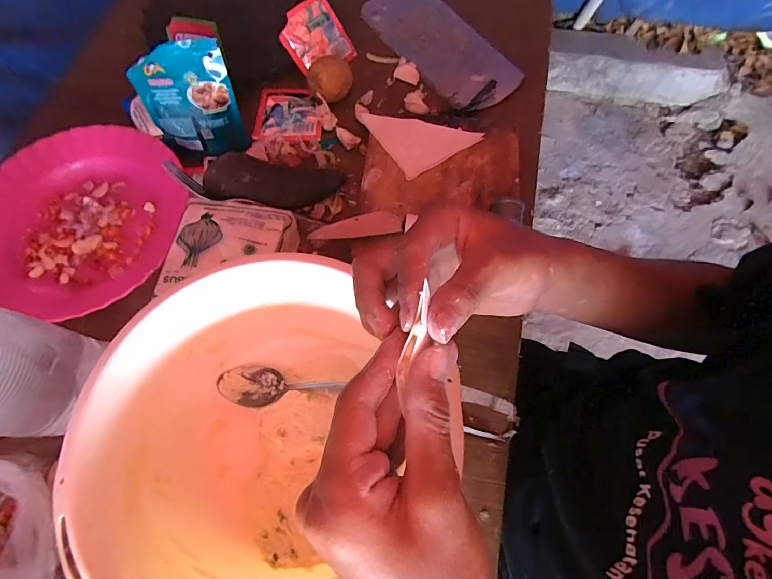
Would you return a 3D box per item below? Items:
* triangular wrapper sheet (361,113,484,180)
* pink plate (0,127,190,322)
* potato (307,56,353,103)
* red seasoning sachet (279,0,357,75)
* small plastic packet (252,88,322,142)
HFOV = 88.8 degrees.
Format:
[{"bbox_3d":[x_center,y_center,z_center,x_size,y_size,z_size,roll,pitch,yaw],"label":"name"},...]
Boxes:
[{"bbox_3d":[0.041,-0.176,0.438,0.095,0.010,0.095,-29,72,-10],"label":"triangular wrapper sheet"},{"bbox_3d":[-0.310,-0.071,0.400,0.210,0.031,0.208,0,69,0],"label":"pink plate"},{"bbox_3d":[-0.064,-0.245,0.459,0.052,0.040,0.051,-9,69,-3],"label":"potato"},{"bbox_3d":[-0.084,-0.304,0.478,0.075,0.008,0.075,-47,118,-17],"label":"red seasoning sachet"},{"bbox_3d":[-0.116,-0.209,0.467,0.076,0.009,0.080,-3,69,-1],"label":"small plastic packet"}]

